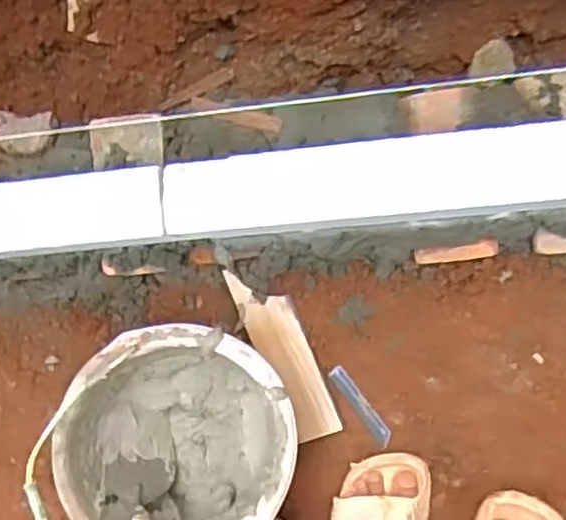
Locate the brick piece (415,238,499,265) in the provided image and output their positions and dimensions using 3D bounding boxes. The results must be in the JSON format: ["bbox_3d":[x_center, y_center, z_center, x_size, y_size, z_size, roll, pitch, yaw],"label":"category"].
[{"bbox_3d":[0.227,-0.009,0.913,0.104,0.027,0.023,-10,88,9],"label":"brick piece"}]

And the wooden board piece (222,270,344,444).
[{"bbox_3d":[0.002,0.131,0.976,0.079,0.014,0.254,-24,86,9],"label":"wooden board piece"}]

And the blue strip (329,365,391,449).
[{"bbox_3d":[0.109,0.203,0.965,0.023,0.007,0.126,-38,84,7],"label":"blue strip"}]

